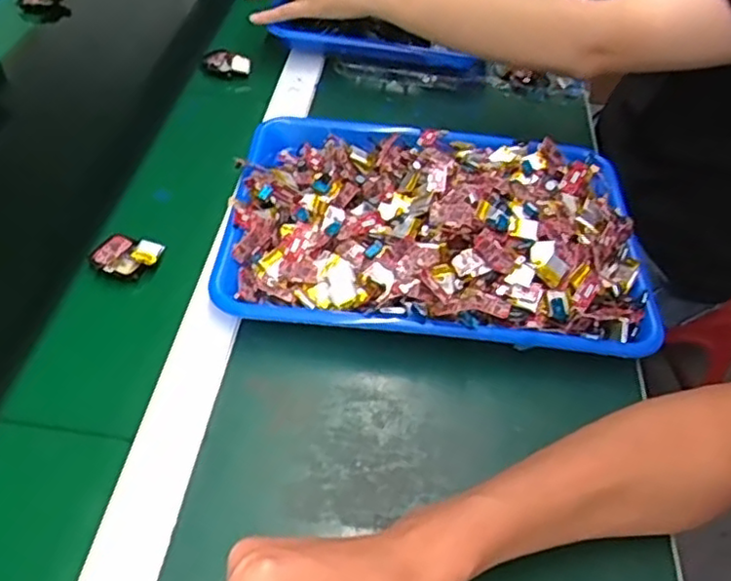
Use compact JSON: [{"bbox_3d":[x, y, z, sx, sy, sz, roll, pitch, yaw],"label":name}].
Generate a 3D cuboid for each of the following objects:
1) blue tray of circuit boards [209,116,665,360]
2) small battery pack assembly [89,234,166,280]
[{"bbox_3d":[0.058,-0.065,0.556,0.329,0.062,0.245,6,45,2],"label":"blue tray of circuit boards"},{"bbox_3d":[-0.189,-0.027,0.540,0.050,0.012,0.037,15,46,11],"label":"small battery pack assembly"}]

